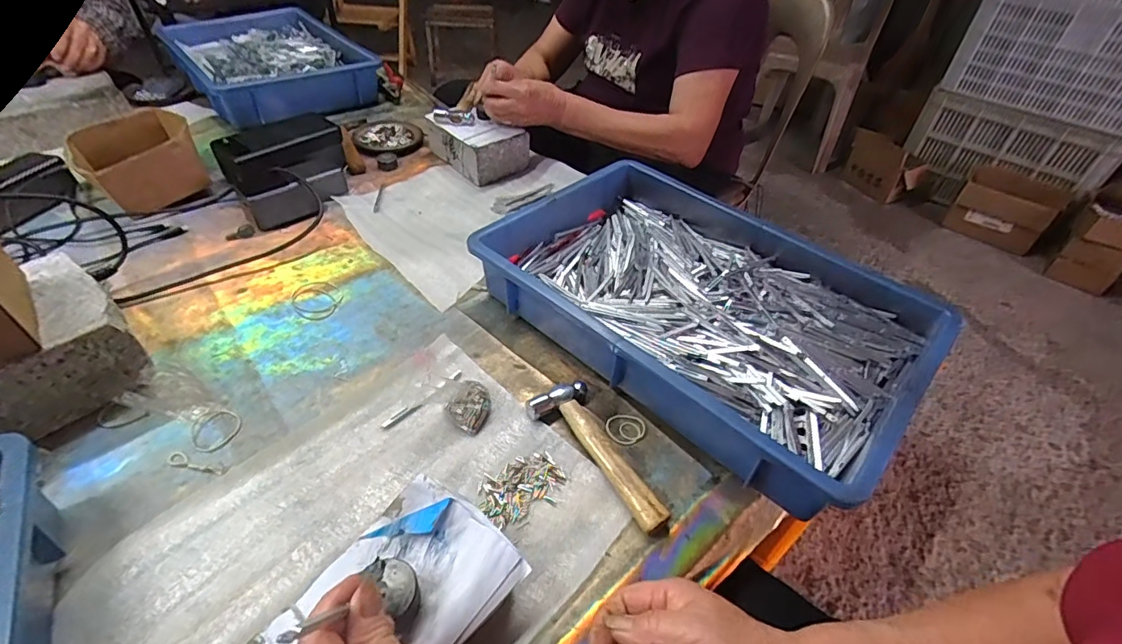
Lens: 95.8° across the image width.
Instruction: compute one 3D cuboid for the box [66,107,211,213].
[{"bbox_3d":[-0.577,-0.219,0.704,0.135,0.079,0.132,35,52,28],"label":"box"}]

